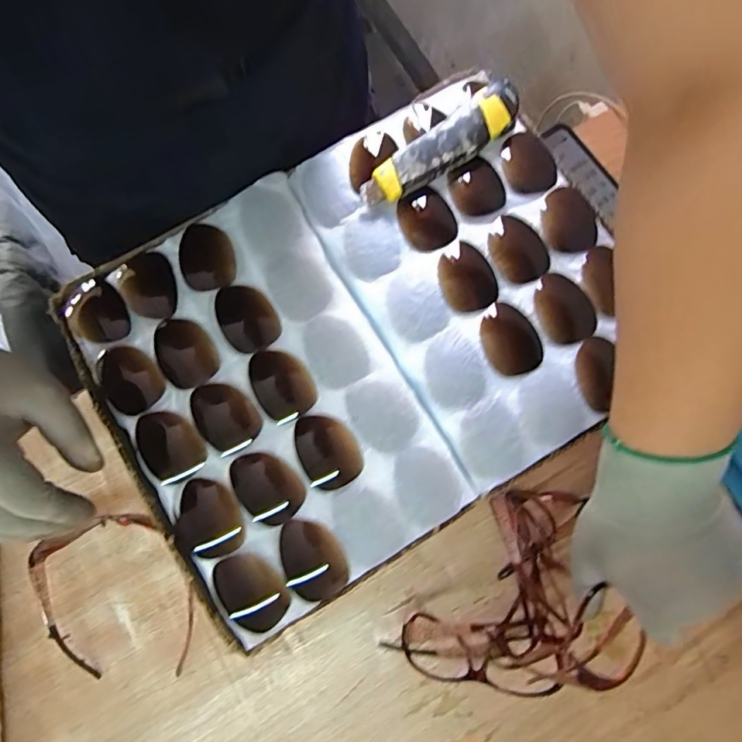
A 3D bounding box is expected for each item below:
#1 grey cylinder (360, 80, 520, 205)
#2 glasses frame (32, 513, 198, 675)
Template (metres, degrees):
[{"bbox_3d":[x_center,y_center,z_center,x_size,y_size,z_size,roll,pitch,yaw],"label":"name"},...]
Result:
[{"bbox_3d":[0.059,-0.184,0.414,0.150,0.025,0.040,-40,81,-7],"label":"grey cylinder"},{"bbox_3d":[-0.236,0.209,0.458,0.144,0.040,0.147,-5,79,0],"label":"glasses frame"}]

